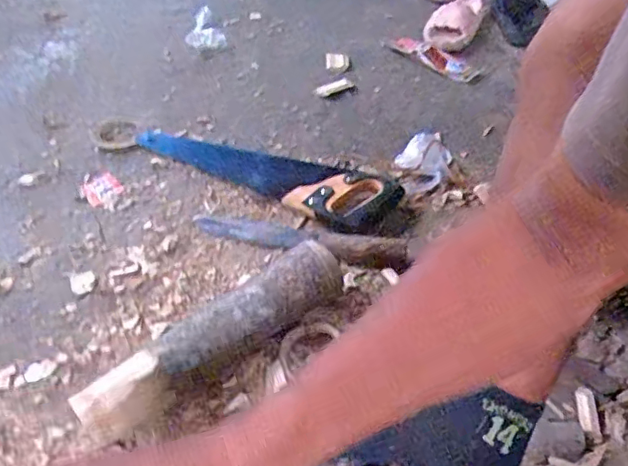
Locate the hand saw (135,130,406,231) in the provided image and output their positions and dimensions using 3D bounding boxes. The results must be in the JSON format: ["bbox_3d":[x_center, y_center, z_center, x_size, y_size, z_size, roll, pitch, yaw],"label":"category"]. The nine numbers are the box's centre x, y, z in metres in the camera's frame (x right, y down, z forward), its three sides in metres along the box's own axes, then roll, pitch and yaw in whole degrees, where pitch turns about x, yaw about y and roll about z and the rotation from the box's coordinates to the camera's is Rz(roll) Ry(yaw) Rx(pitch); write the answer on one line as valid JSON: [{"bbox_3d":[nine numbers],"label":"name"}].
[{"bbox_3d":[-0.079,-0.109,0.911,0.443,0.029,0.123,24,52,27],"label":"hand saw"}]

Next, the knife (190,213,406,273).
[{"bbox_3d":[-0.027,0.008,0.803,0.307,0.021,0.049,9,47,15],"label":"knife"}]

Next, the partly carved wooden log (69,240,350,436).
[{"bbox_3d":[-0.109,0.120,0.657,0.323,0.070,0.066,-31,50,-22],"label":"partly carved wooden log"}]

